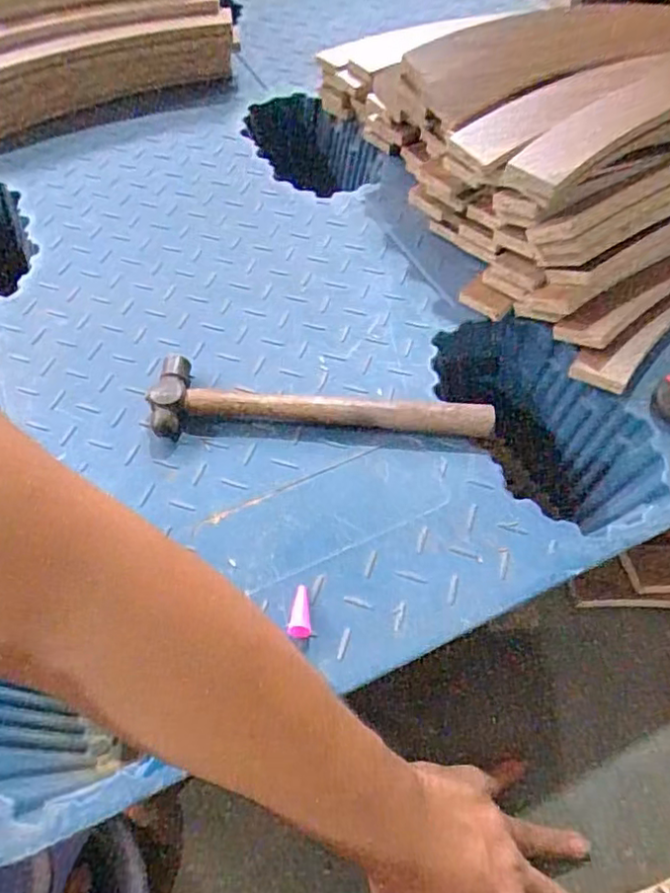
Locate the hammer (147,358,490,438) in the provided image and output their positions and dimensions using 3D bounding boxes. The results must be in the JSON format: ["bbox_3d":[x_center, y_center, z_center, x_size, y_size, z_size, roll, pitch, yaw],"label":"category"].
[{"bbox_3d":[-0.012,-0.029,0.510,0.277,0.027,0.067,5,58,7],"label":"hammer"}]

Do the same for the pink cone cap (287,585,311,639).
[{"bbox_3d":[-0.023,0.113,0.418,0.014,0.017,0.037,-1,57,3],"label":"pink cone cap"}]

